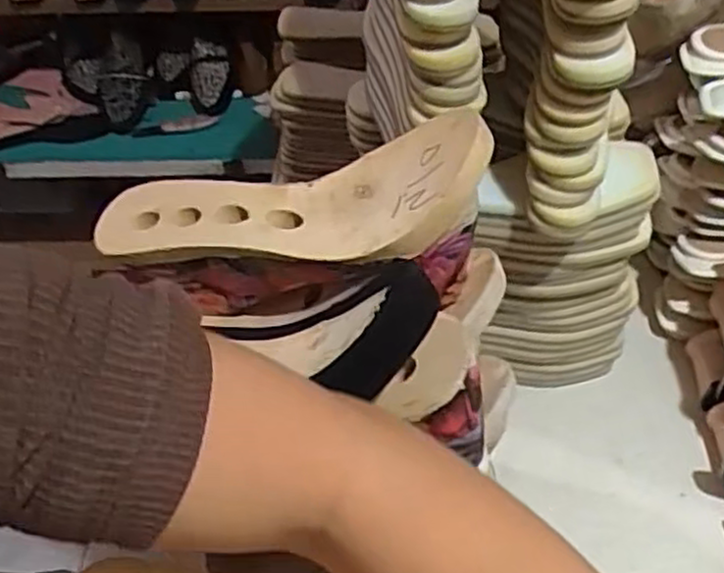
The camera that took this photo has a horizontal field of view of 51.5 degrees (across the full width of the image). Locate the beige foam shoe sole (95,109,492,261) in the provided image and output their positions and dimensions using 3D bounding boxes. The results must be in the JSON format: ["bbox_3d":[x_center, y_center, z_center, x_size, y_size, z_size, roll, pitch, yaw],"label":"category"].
[{"bbox_3d":[-0.045,-0.058,0.455,0.234,0.073,0.082,2,47,3],"label":"beige foam shoe sole"}]

